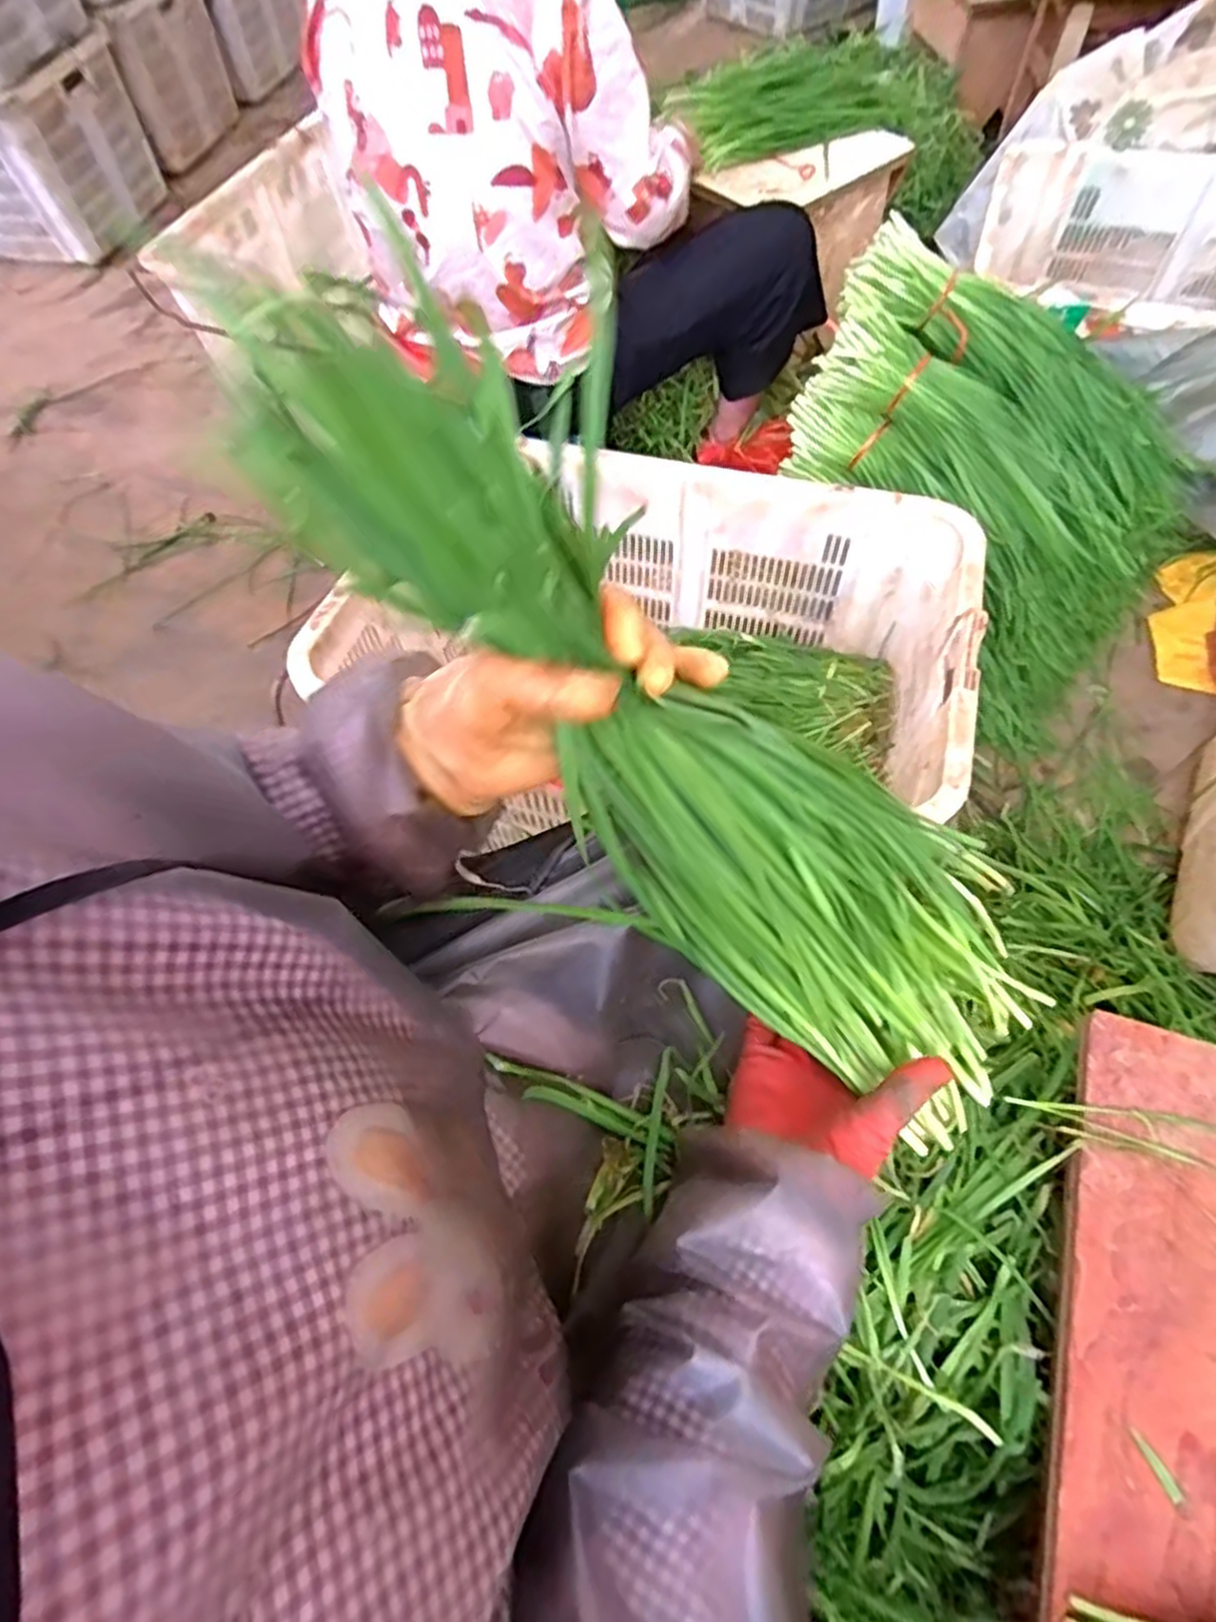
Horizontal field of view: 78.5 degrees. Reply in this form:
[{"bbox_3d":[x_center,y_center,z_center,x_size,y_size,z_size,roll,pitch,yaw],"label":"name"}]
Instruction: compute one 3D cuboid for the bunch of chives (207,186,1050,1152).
[{"bbox_3d":[0.037,-0.025,0.361,0.481,0.081,0.130,44,68,-17],"label":"bunch of chives"}]

